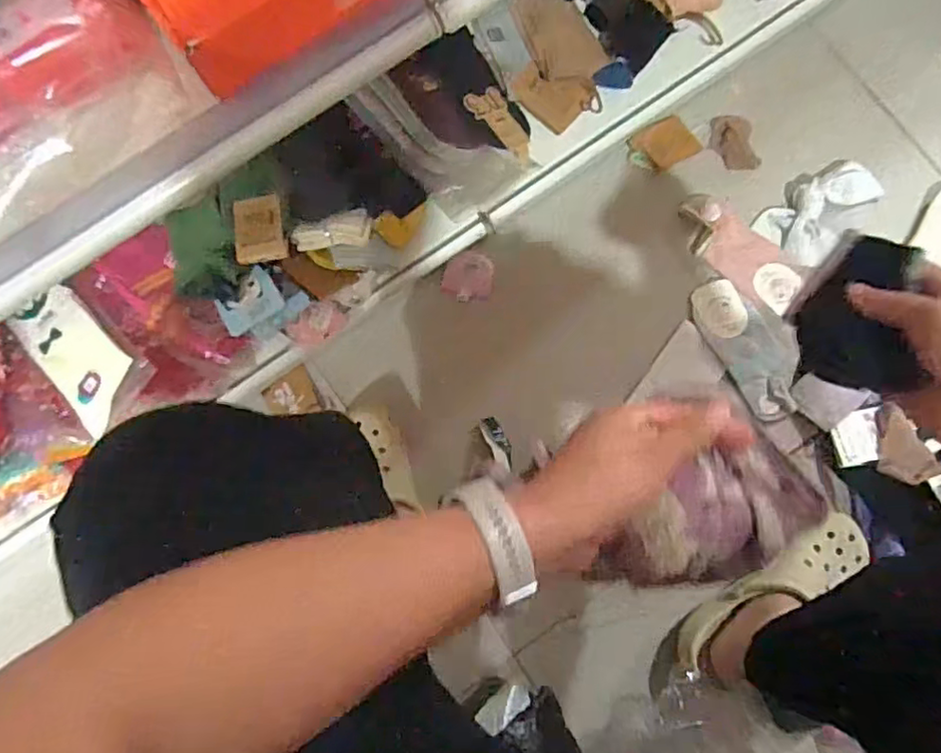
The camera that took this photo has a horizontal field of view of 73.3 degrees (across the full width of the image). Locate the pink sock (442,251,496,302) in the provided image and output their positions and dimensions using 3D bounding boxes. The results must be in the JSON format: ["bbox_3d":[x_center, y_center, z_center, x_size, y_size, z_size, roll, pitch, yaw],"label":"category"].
[{"bbox_3d":[-0.002,-0.131,0.826,0.062,0.019,0.063,15,84,4],"label":"pink sock"}]

